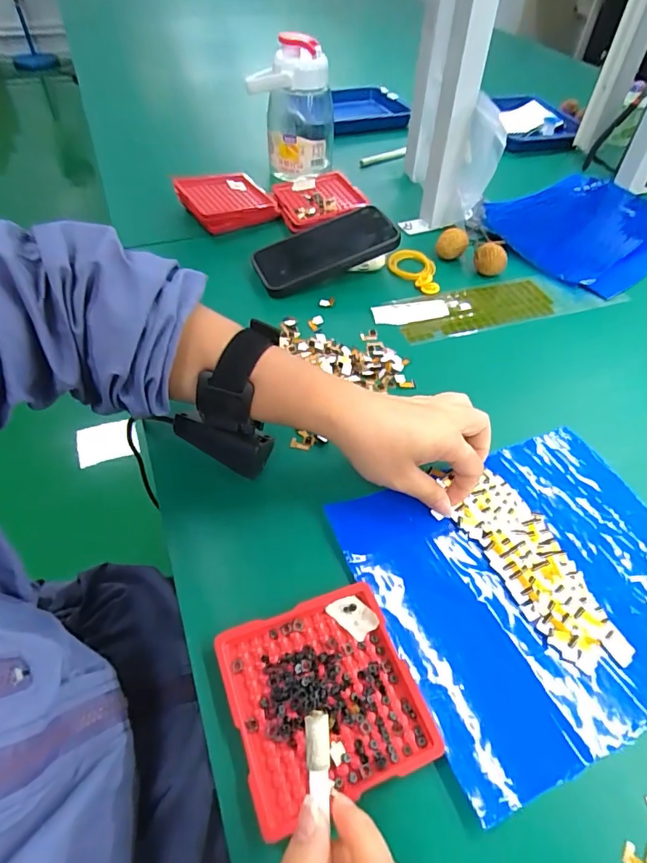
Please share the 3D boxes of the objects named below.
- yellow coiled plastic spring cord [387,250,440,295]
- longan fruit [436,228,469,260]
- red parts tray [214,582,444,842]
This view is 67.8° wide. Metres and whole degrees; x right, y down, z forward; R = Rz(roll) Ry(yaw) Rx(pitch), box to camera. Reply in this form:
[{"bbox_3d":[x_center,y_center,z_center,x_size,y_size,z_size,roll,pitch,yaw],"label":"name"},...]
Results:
[{"bbox_3d":[0.104,-0.186,0.559,0.053,0.009,0.073,4,50,-3],"label":"yellow coiled plastic spring cord"},{"bbox_3d":[0.153,-0.222,0.575,0.034,0.031,0.030,17,51,12],"label":"longan fruit"},{"bbox_3d":[0.000,0.147,0.271,0.099,0.009,0.098,-15,52,-14],"label":"red parts tray"}]

